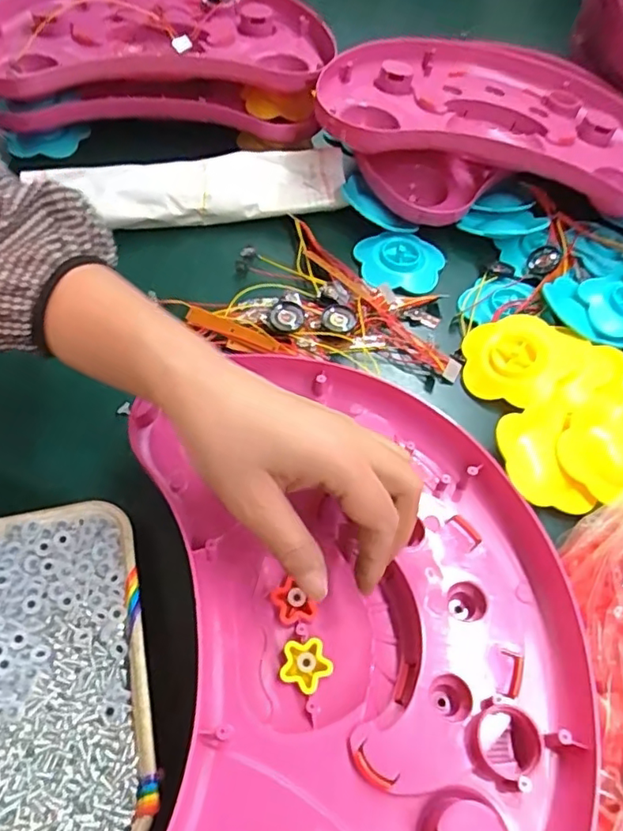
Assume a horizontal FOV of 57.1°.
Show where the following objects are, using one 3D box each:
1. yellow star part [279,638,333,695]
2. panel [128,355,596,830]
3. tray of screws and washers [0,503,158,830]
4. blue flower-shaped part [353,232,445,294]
[{"bbox_3d":[-0.003,0.129,0.299,0.026,0.004,0.025,23,57,9],"label":"yellow star part"},{"bbox_3d":[0.026,0.113,0.302,0.225,0.042,0.322,-7,56,-5],"label":"panel"},{"bbox_3d":[-0.140,0.135,0.296,0.102,0.032,0.173,-9,57,-12],"label":"tray of screws and washers"},{"bbox_3d":[0.080,-0.136,0.509,0.075,0.016,0.064,2,56,-5],"label":"blue flower-shaped part"}]

